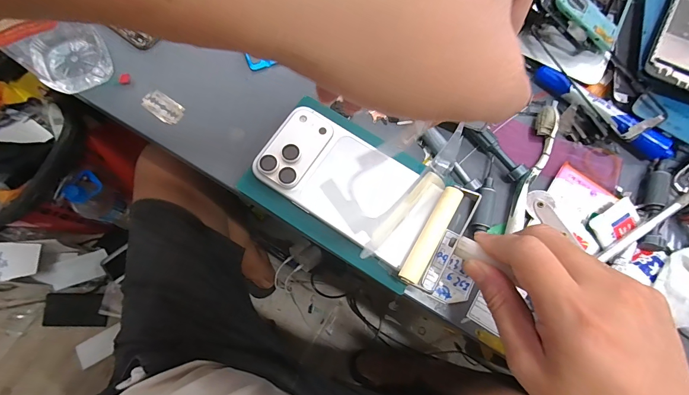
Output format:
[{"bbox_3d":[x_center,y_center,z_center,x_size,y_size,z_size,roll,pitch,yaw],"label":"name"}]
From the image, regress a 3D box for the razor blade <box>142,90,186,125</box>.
[{"bbox_3d":[-0.172,-0.086,0.320,0.041,0.004,0.023,33,69,3],"label":"razor blade"}]

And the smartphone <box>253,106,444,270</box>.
[{"bbox_3d":[0.002,-0.014,0.281,0.144,0.011,0.078,32,78,1],"label":"smartphone"}]

